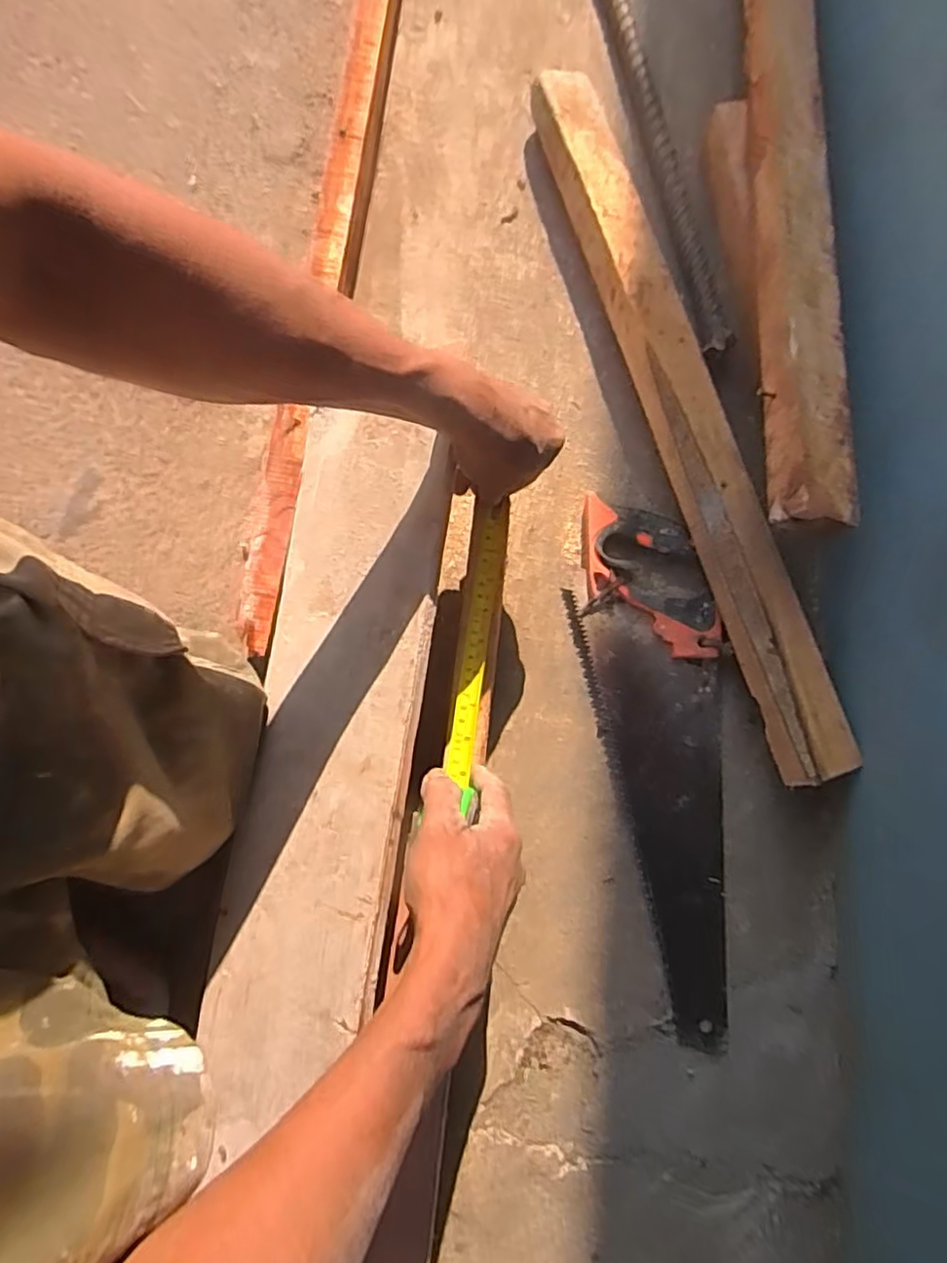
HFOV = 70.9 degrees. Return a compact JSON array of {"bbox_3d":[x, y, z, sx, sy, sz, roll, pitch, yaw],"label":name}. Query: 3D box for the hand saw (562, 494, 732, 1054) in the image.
[{"bbox_3d":[0.169,0.100,0.551,0.115,0.026,0.426,-12,81,-2],"label":"hand saw"}]

